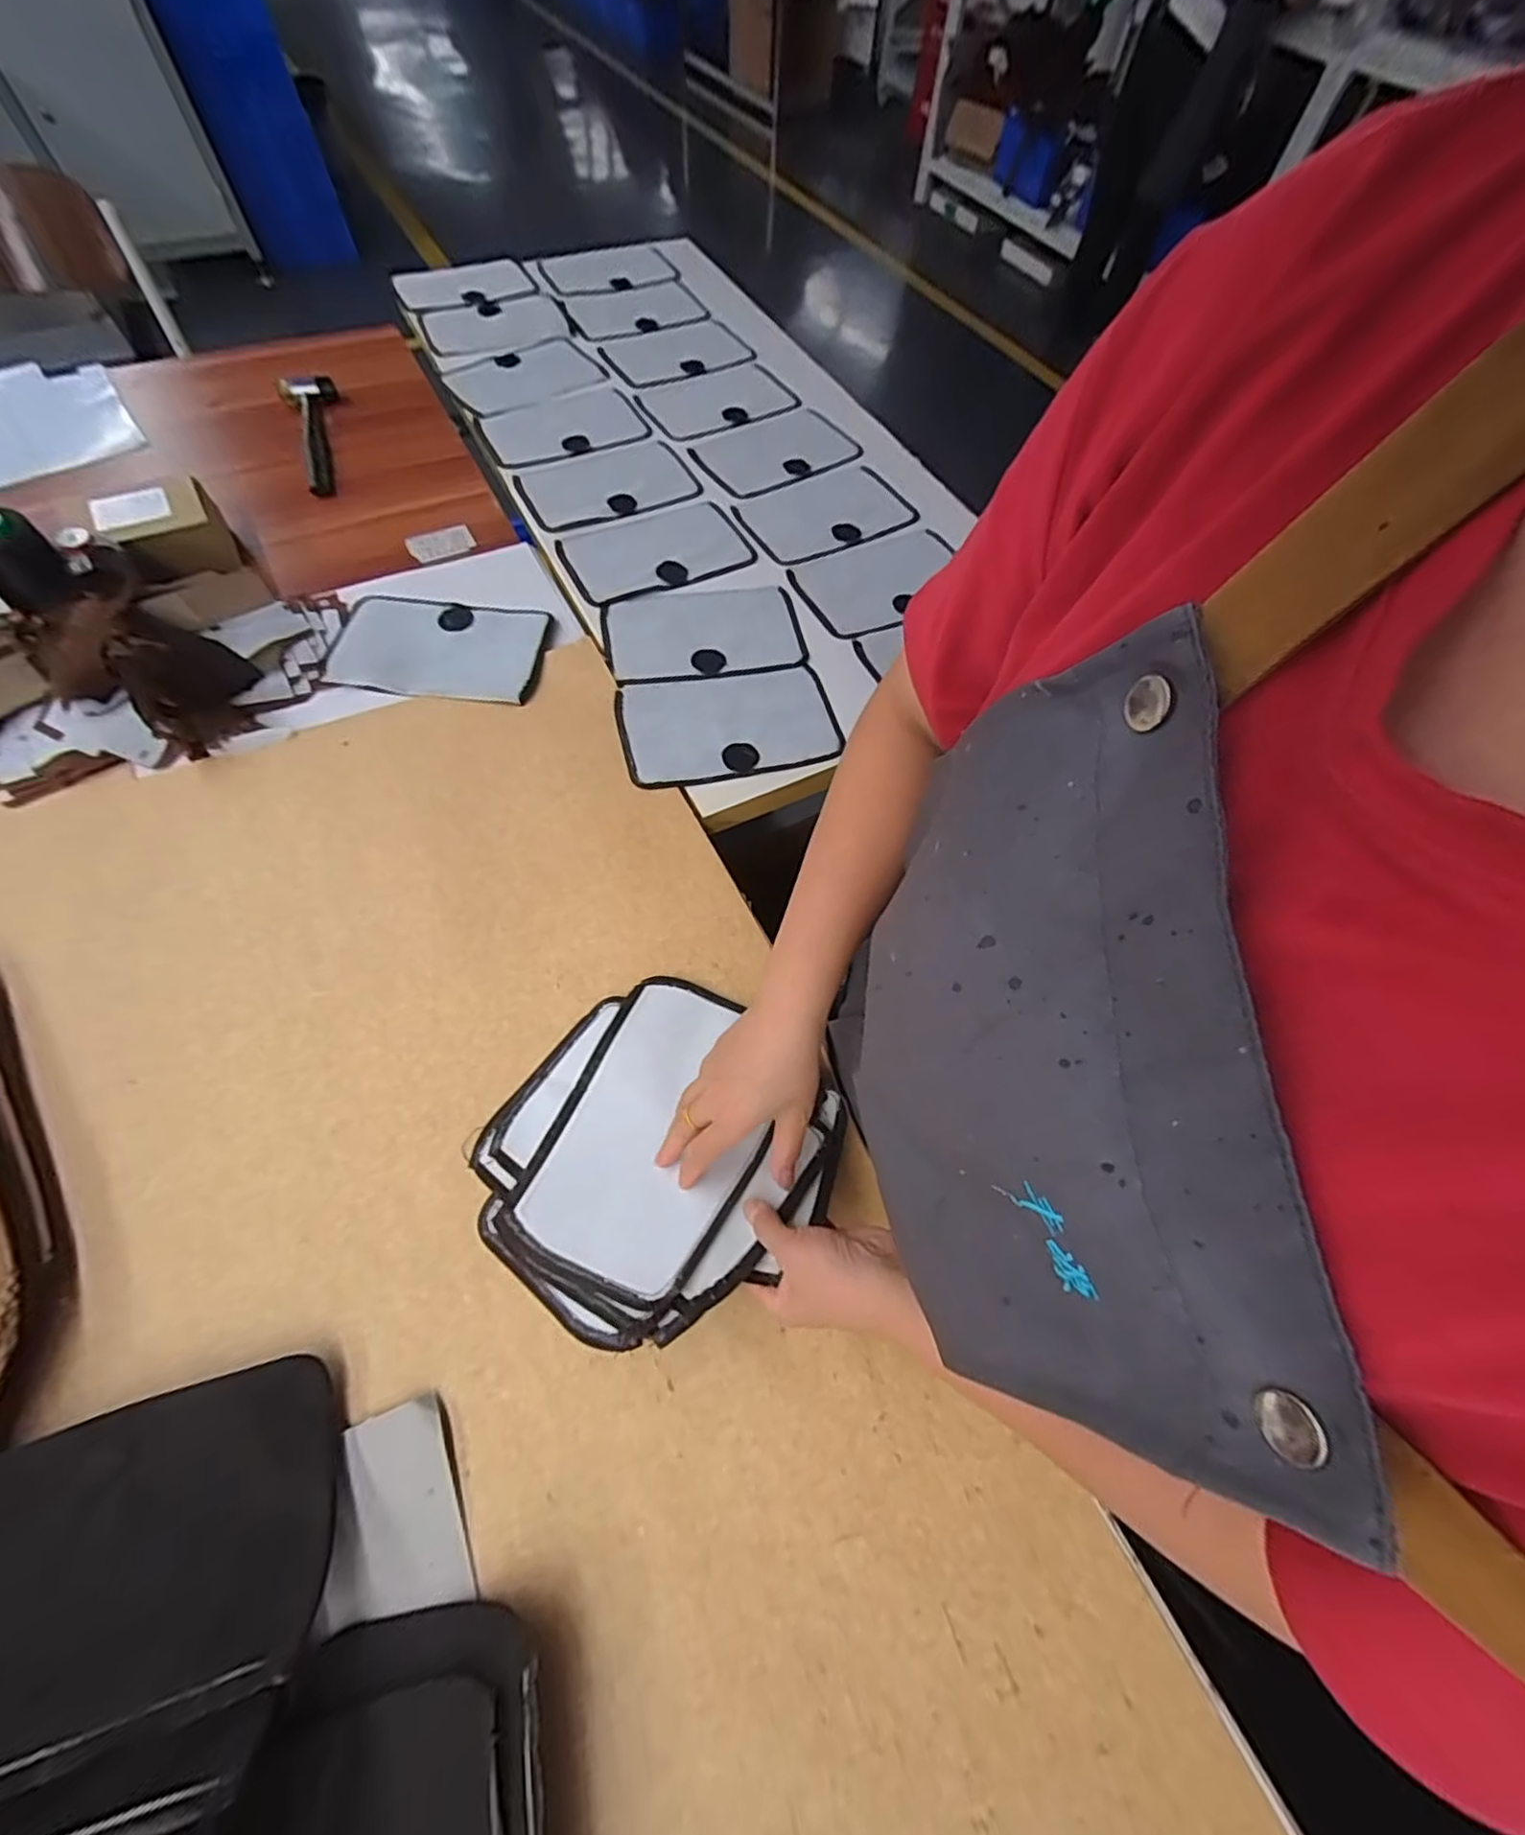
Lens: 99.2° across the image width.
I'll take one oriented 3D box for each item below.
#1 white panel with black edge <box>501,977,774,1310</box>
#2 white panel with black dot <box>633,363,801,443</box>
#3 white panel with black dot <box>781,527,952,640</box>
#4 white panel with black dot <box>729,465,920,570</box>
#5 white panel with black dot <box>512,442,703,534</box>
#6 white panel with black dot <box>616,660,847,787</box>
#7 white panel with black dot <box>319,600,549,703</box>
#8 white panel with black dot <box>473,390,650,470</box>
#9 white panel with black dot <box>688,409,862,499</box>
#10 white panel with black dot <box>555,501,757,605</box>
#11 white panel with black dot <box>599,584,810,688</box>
[{"bbox_3d":[-0.074,0.148,0.471,0.149,0.018,0.214,16,56,22],"label":"white panel with black edge"},{"bbox_3d":[-0.068,-0.769,0.963,0.229,0.005,0.136,-30,69,-17],"label":"white panel with black dot"},{"bbox_3d":[0.143,-0.409,0.790,0.210,0.010,0.139,-20,67,-13],"label":"white panel with black dot"},{"bbox_3d":[0.082,-0.531,0.850,0.217,0.009,0.139,-26,68,-16],"label":"white panel with black dot"},{"bbox_3d":[-0.204,-0.573,0.856,0.218,0.004,0.130,-23,67,-14],"label":"white panel with black dot"},{"bbox_3d":[-0.035,-0.205,0.680,0.222,0.006,0.136,-11,65,-9],"label":"white panel with black dot"},{"bbox_3d":[-0.349,-0.297,0.708,0.219,0.006,0.137,4,64,-2],"label":"white panel with black dot"},{"bbox_3d":[-0.284,-0.696,0.916,0.216,0.006,0.150,-23,68,-14],"label":"white panel with black dot"},{"bbox_3d":[0.020,-0.664,0.919,0.222,0.008,0.145,-29,69,-17],"label":"white panel with black dot"},{"bbox_3d":[-0.132,-0.456,0.802,0.218,0.004,0.136,-20,67,-13],"label":"white panel with black dot"},{"bbox_3d":[-0.069,-0.329,0.744,0.221,0.008,0.141,-10,65,-9],"label":"white panel with black dot"}]

